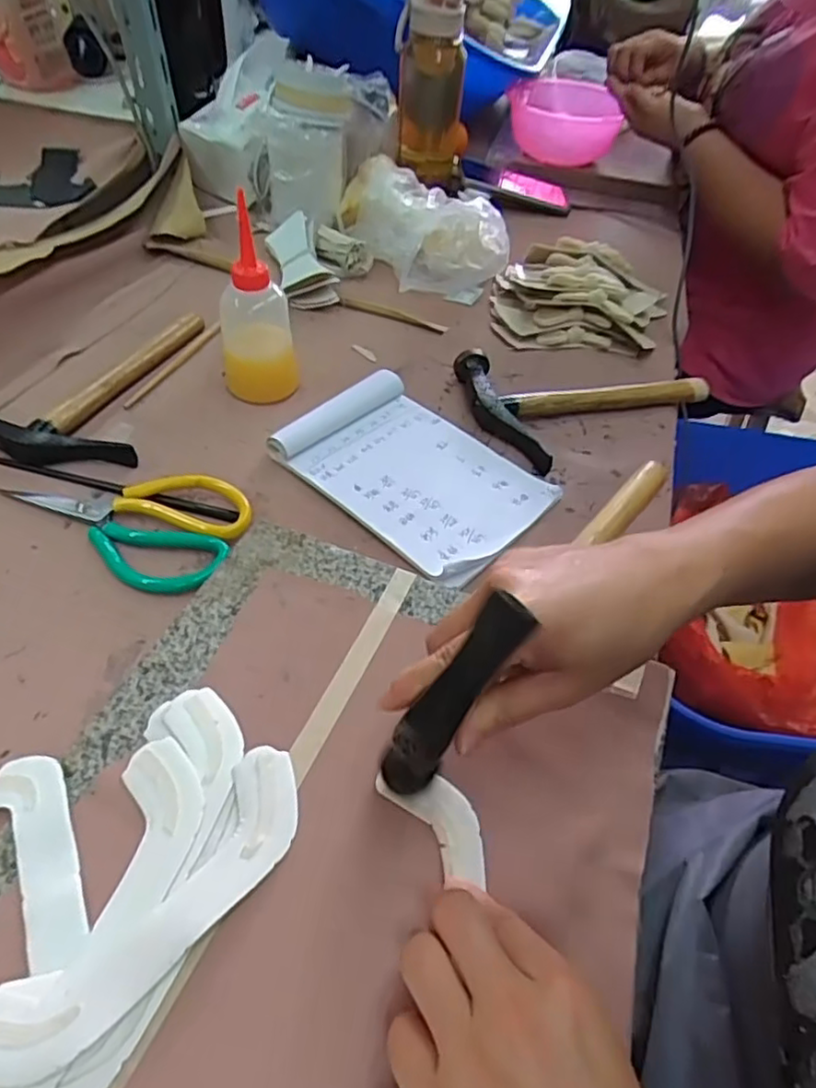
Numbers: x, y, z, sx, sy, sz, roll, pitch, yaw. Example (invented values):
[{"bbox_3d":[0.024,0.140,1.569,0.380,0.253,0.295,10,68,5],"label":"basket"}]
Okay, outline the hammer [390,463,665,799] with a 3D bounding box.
[{"bbox_3d":[0.078,0.008,0.319,0.027,0.082,0.220,32,47,21],"label":"hammer"}]

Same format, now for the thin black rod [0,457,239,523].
[{"bbox_3d":[-0.239,-0.047,0.500,0.227,0.006,0.012,13,49,7],"label":"thin black rod"}]

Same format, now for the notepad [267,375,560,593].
[{"bbox_3d":[0.007,-0.060,0.524,0.201,0.026,0.140,35,55,23],"label":"notepad"}]

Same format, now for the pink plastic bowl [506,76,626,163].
[{"bbox_3d":[0.239,-0.659,1.025,0.164,0.106,0.182,6,49,0],"label":"pink plastic bowl"}]

